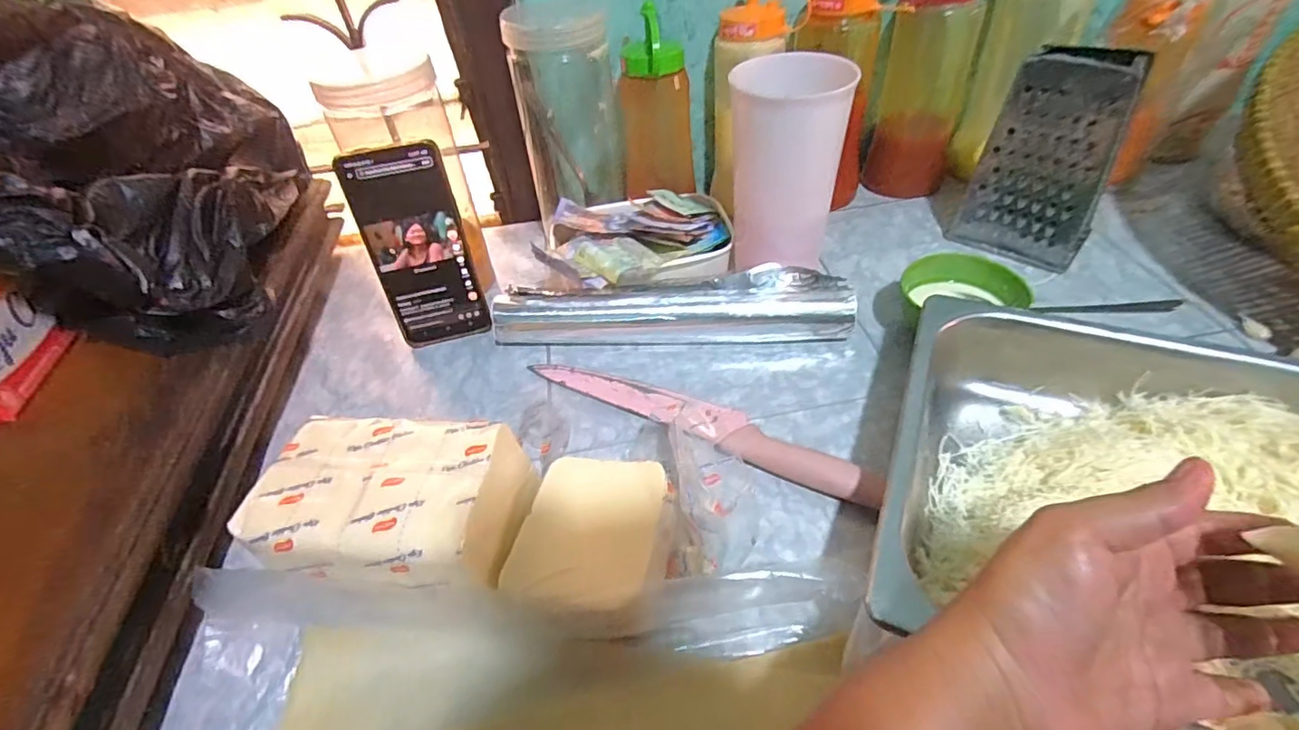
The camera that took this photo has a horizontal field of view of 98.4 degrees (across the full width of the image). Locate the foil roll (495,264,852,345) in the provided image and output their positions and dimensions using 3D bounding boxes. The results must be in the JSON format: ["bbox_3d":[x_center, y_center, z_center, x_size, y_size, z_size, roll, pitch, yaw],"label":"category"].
[{"bbox_3d":[0.018,-0.041,0.475,0.294,0.048,0.059,-4,45,3],"label":"foil roll"}]

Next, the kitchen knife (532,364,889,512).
[{"bbox_3d":[0.034,0.036,0.419,0.273,0.016,0.038,21,52,25],"label":"kitchen knife"}]

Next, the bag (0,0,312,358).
[{"bbox_3d":[-0.384,-0.143,0.406,0.159,0.171,0.260,-14,46,-7],"label":"bag"}]

